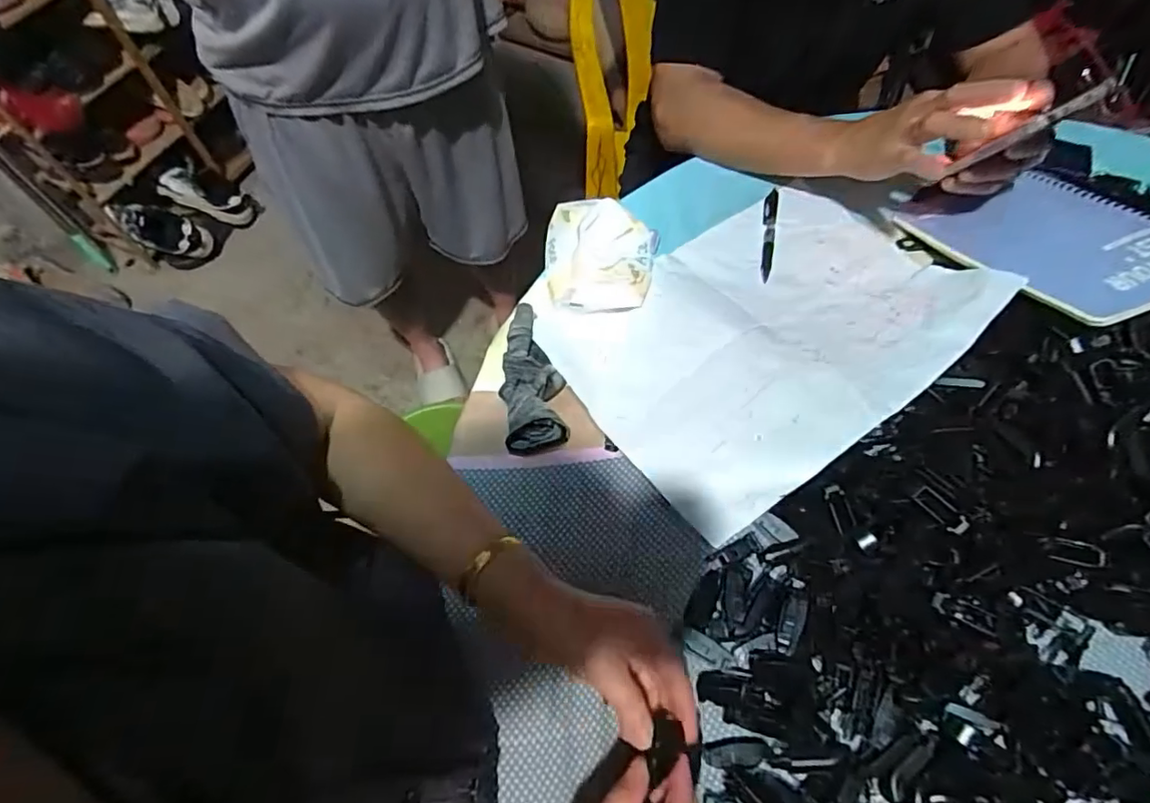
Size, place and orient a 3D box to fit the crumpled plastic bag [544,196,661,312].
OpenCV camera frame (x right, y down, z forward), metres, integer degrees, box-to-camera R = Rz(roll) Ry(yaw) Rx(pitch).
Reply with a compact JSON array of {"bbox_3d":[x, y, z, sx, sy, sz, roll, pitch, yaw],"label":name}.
[{"bbox_3d":[0.025,-0.156,0.626,0.120,0.039,0.143,10,64,8],"label":"crumpled plastic bag"}]

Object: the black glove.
[{"bbox_3d":[-0.044,-0.029,0.554,0.061,0.045,0.151,-9,63,-2],"label":"black glove"}]

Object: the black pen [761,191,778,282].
[{"bbox_3d":[0.222,-0.193,0.656,0.016,0.011,0.138,11,64,9],"label":"black pen"}]

